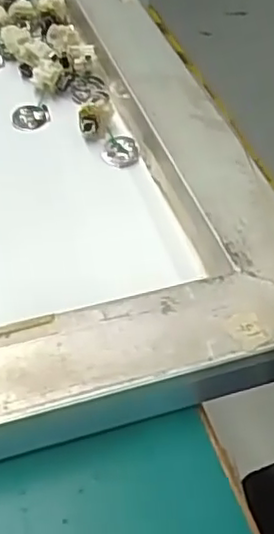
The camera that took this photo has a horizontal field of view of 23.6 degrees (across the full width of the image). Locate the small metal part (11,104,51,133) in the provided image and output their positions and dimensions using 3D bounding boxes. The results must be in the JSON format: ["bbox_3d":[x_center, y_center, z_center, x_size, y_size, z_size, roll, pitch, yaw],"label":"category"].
[{"bbox_3d":[-0.045,-0.064,0.279,0.016,0.007,0.013,-12,49,-11],"label":"small metal part"}]

